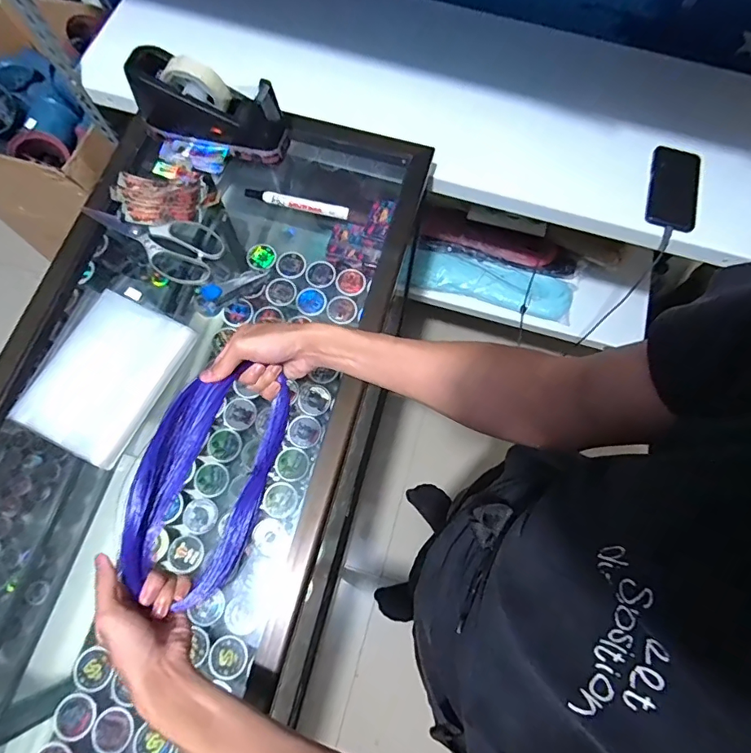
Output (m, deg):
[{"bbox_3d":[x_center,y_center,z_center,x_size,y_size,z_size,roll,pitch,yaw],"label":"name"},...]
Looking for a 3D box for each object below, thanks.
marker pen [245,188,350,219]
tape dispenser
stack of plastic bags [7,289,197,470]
[{"bbox_3d":[-0.111,-0.240,0.647,0.149,0.021,0.017,15,72,3],"label":"marker pen"},{"bbox_3d":[-0.221,-0.364,0.631,0.205,0.117,0.071,16,71,-11],"label":"tape dispenser"},{"bbox_3d":[-0.326,-0.002,0.569,0.129,0.029,0.185,25,73,6],"label":"stack of plastic bags"}]

